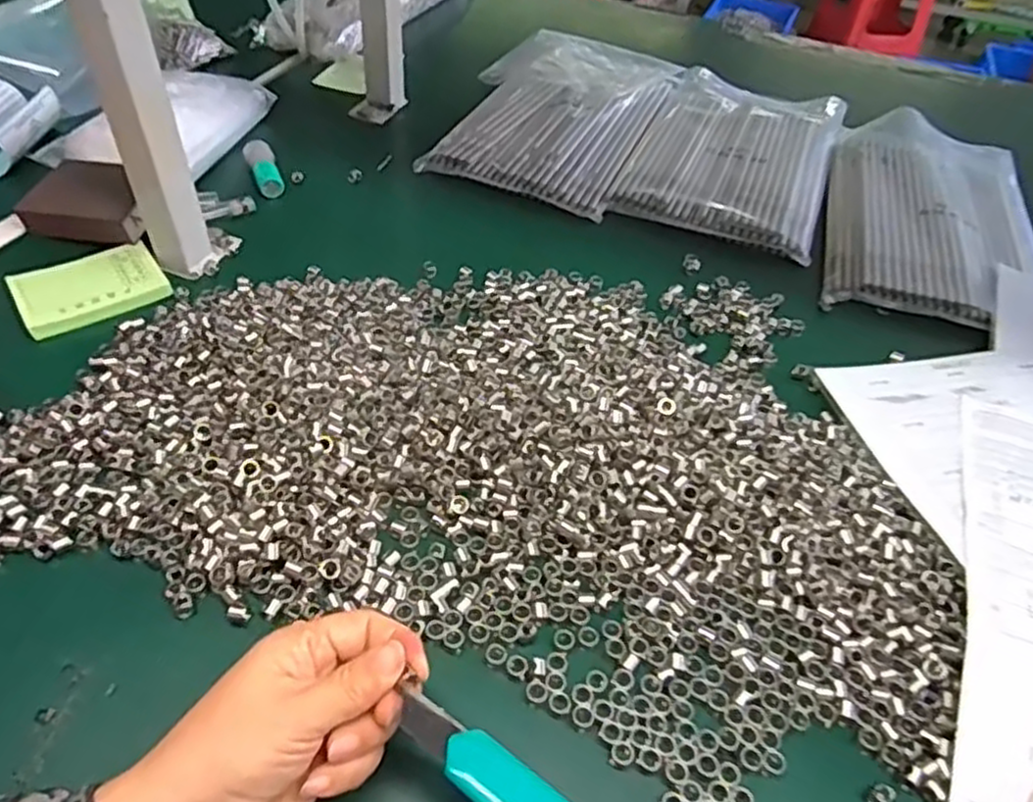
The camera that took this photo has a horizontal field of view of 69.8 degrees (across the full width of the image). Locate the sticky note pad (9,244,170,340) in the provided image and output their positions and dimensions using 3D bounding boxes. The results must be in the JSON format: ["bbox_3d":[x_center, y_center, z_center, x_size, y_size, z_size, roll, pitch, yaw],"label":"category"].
[{"bbox_3d":[-0.308,-0.082,0.536,0.096,0.011,0.071,-23,52,-25],"label":"sticky note pad"}]

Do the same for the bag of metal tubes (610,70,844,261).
[{"bbox_3d":[0.220,-0.248,0.737,0.175,0.023,0.295,18,47,13],"label":"bag of metal tubes"}]

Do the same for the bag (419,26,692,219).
[{"bbox_3d":[0.039,-0.304,0.768,0.201,0.033,0.304,19,47,14],"label":"bag"}]

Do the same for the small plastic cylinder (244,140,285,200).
[{"bbox_3d":[-0.223,-0.205,0.655,0.025,0.016,0.063,-15,61,-20],"label":"small plastic cylinder"}]

